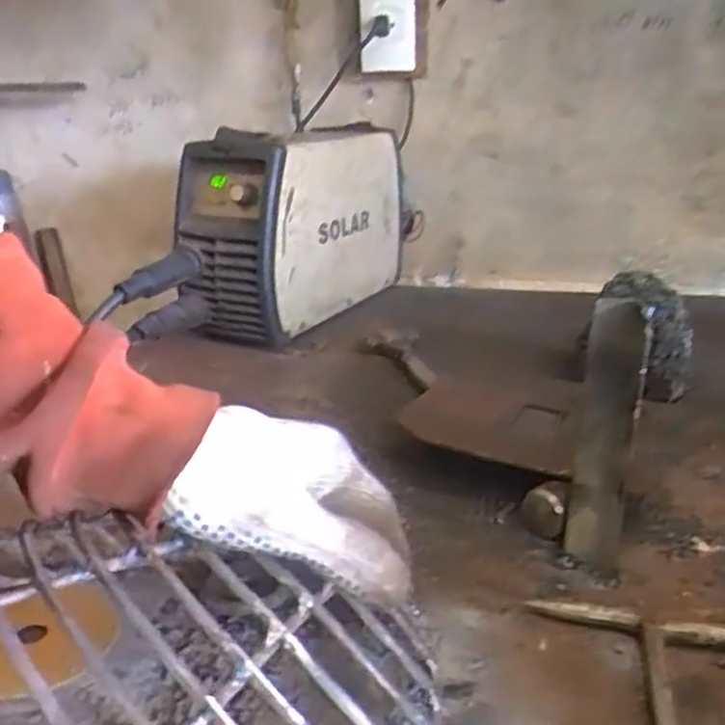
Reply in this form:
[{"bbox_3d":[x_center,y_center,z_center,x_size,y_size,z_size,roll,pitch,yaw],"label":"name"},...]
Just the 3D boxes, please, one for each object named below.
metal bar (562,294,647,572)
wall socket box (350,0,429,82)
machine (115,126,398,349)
[{"bbox_3d":[0.139,0.044,0.422,0.011,0.169,0.037,-18,31,-40],"label":"metal bar"},{"bbox_3d":[0.038,-0.441,0.952,0.101,0.142,0.027,-4,55,-5],"label":"wall socket box"},{"bbox_3d":[-0.091,-0.162,0.879,0.135,0.209,0.311,11,24,30],"label":"machine"}]

